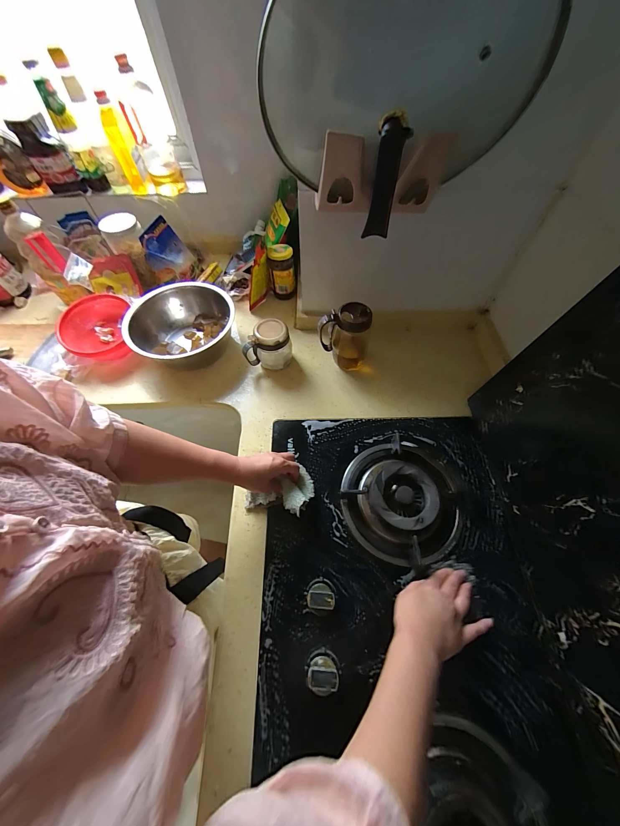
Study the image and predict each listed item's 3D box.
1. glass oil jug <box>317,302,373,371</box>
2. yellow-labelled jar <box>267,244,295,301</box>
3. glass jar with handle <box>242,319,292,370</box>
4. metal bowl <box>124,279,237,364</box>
[{"bbox_3d":[0.082,-0.180,0.661,0.107,0.152,0.087,12,61,9],"label":"glass oil jug"},{"bbox_3d":[-0.076,-0.378,0.779,0.066,0.136,0.057,-5,60,-1],"label":"yellow-labelled jar"},{"bbox_3d":[-0.096,-0.157,0.680,0.105,0.107,0.071,-1,60,2],"label":"glass jar with handle"},{"bbox_3d":[-0.307,-0.205,0.715,0.241,0.124,0.241,-1,60,2],"label":"metal bowl"}]

